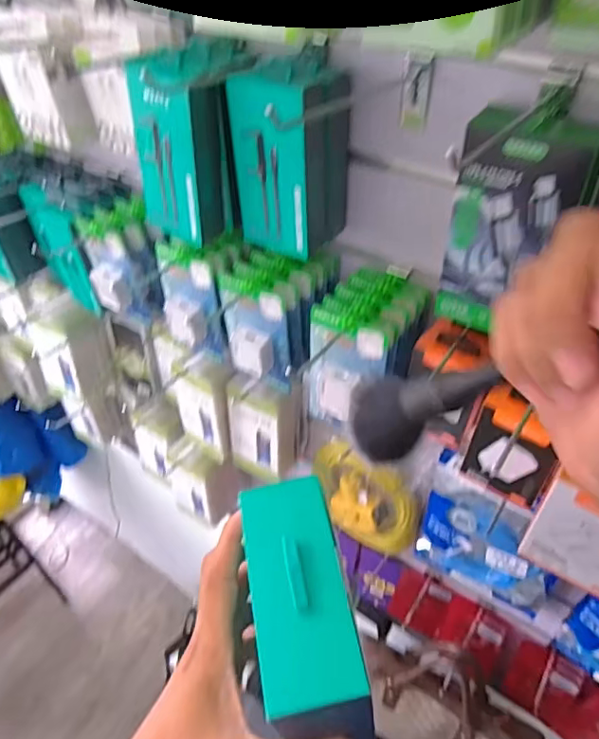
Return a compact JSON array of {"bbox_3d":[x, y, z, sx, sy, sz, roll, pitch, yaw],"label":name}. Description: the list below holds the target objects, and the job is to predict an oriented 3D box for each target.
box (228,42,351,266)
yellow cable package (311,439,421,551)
[{"bbox_3d":[-0.009,-0.201,0.526,0.088,0.163,0.083,26,50,26],"label":"box"},{"bbox_3d":[0.093,0.191,0.841,0.176,0.203,0.046,27,50,27],"label":"yellow cable package"}]

